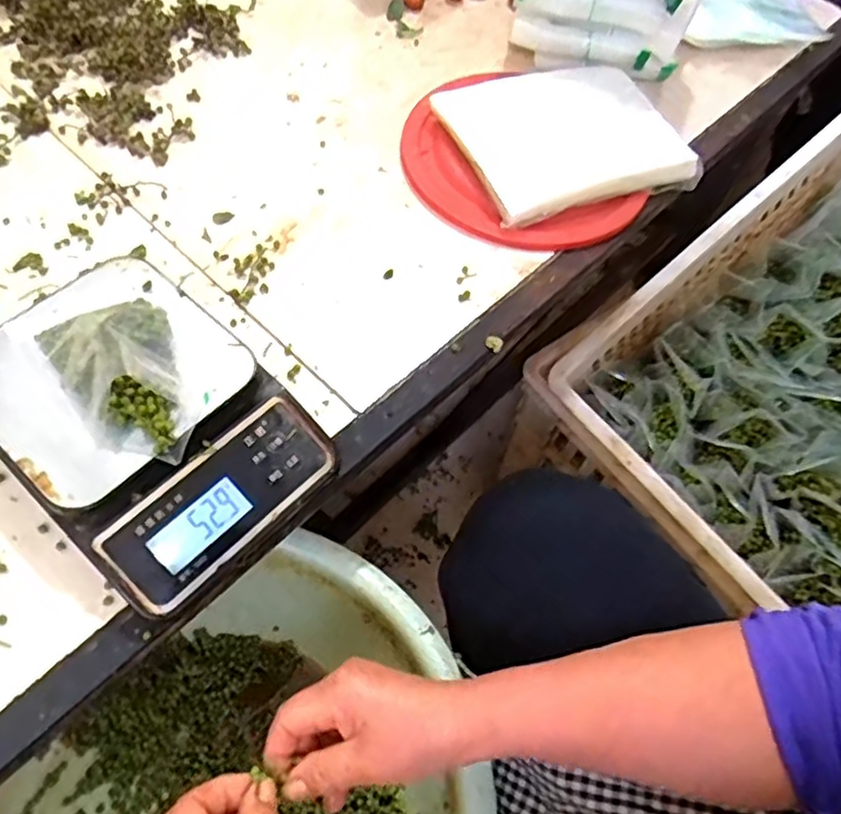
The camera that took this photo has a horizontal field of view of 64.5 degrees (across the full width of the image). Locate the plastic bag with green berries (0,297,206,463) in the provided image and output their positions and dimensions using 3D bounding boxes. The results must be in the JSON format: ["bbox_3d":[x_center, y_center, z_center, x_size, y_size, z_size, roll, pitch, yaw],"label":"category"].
[{"bbox_3d":[-0.179,-0.027,0.400,0.074,0.037,0.126,-39,70,-24],"label":"plastic bag with green berries"}]

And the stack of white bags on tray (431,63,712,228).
[{"bbox_3d":[0.139,-0.257,0.625,0.213,0.033,0.178,-18,62,-15],"label":"stack of white bags on tray"}]

